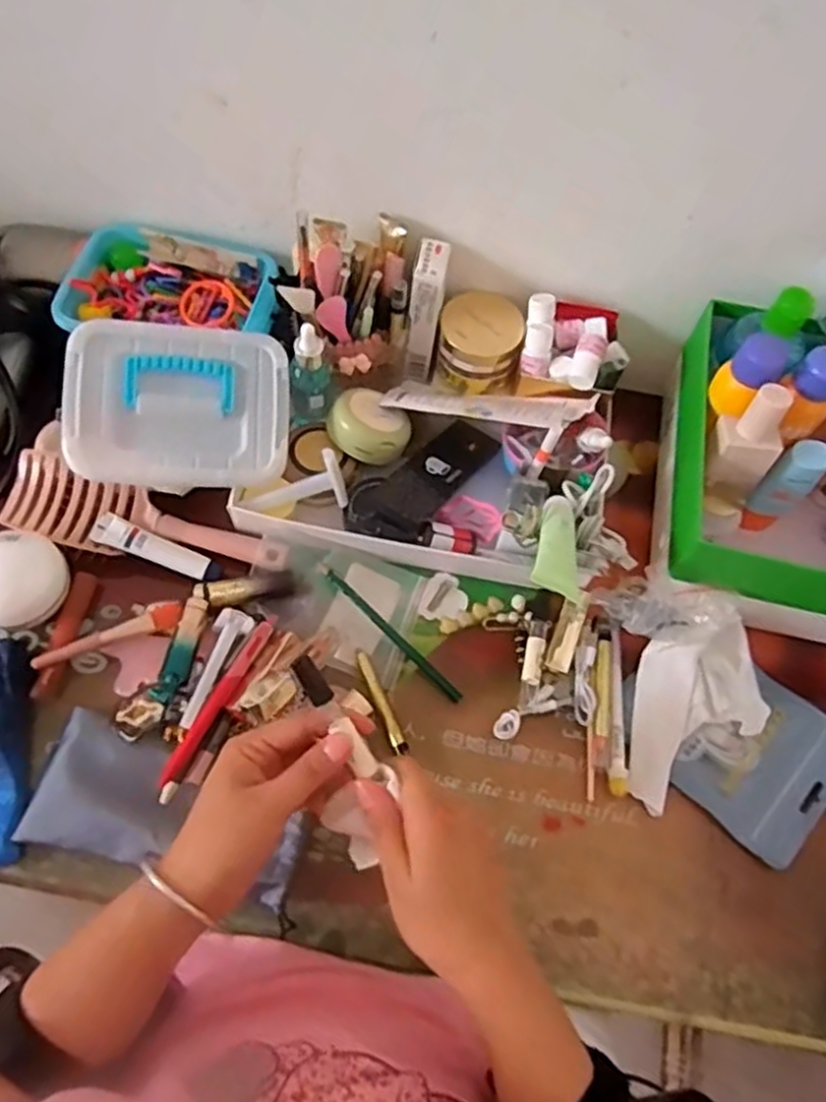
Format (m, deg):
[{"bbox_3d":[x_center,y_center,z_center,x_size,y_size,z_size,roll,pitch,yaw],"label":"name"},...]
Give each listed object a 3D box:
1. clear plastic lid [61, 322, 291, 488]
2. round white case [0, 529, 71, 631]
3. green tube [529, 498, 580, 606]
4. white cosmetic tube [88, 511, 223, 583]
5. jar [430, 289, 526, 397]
[{"bbox_3d":[-0.187,-0.117,0.588,0.170,0.014,0.128,0,85,-13],"label":"clear plastic lid"},{"bbox_3d":[-0.309,0.023,0.567,0.074,0.024,0.074,0,88,-11],"label":"round white case"},{"bbox_3d":[0.105,-0.008,0.527,0.032,0.013,0.107,12,41,3],"label":"green tube"},{"bbox_3d":[-0.210,0.000,0.597,0.103,0.019,0.026,21,66,7],"label":"white cosmetic tube"},{"bbox_3d":[0.060,-0.186,0.668,0.074,0.061,0.076,1,65,-2],"label":"jar"}]

